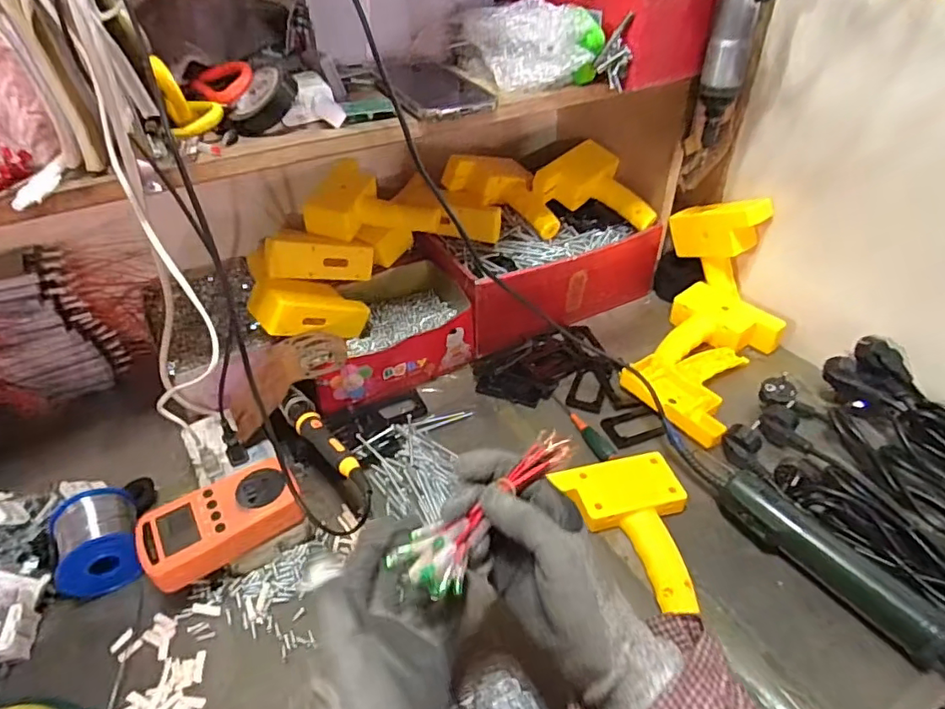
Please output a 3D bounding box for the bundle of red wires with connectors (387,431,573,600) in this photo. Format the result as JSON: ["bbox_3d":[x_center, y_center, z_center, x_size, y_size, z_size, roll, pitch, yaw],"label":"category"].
[{"bbox_3d":[0.012,0.092,0.333,0.124,0.020,0.042,-36,50,-21],"label":"bundle of red wires with connectors"}]

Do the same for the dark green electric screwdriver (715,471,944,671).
[{"bbox_3d":[0.317,0.186,0.455,0.045,0.041,0.235,-30,48,-30],"label":"dark green electric screwdriver"}]

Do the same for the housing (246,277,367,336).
[{"bbox_3d":[-0.185,-0.054,0.638,0.136,0.050,0.065,1,28,-48],"label":"housing"}]

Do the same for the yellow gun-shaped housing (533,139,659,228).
[{"bbox_3d":[0.176,-0.241,0.756,0.166,0.040,0.104,20,85,1],"label":"yellow gun-shaped housing"}]

